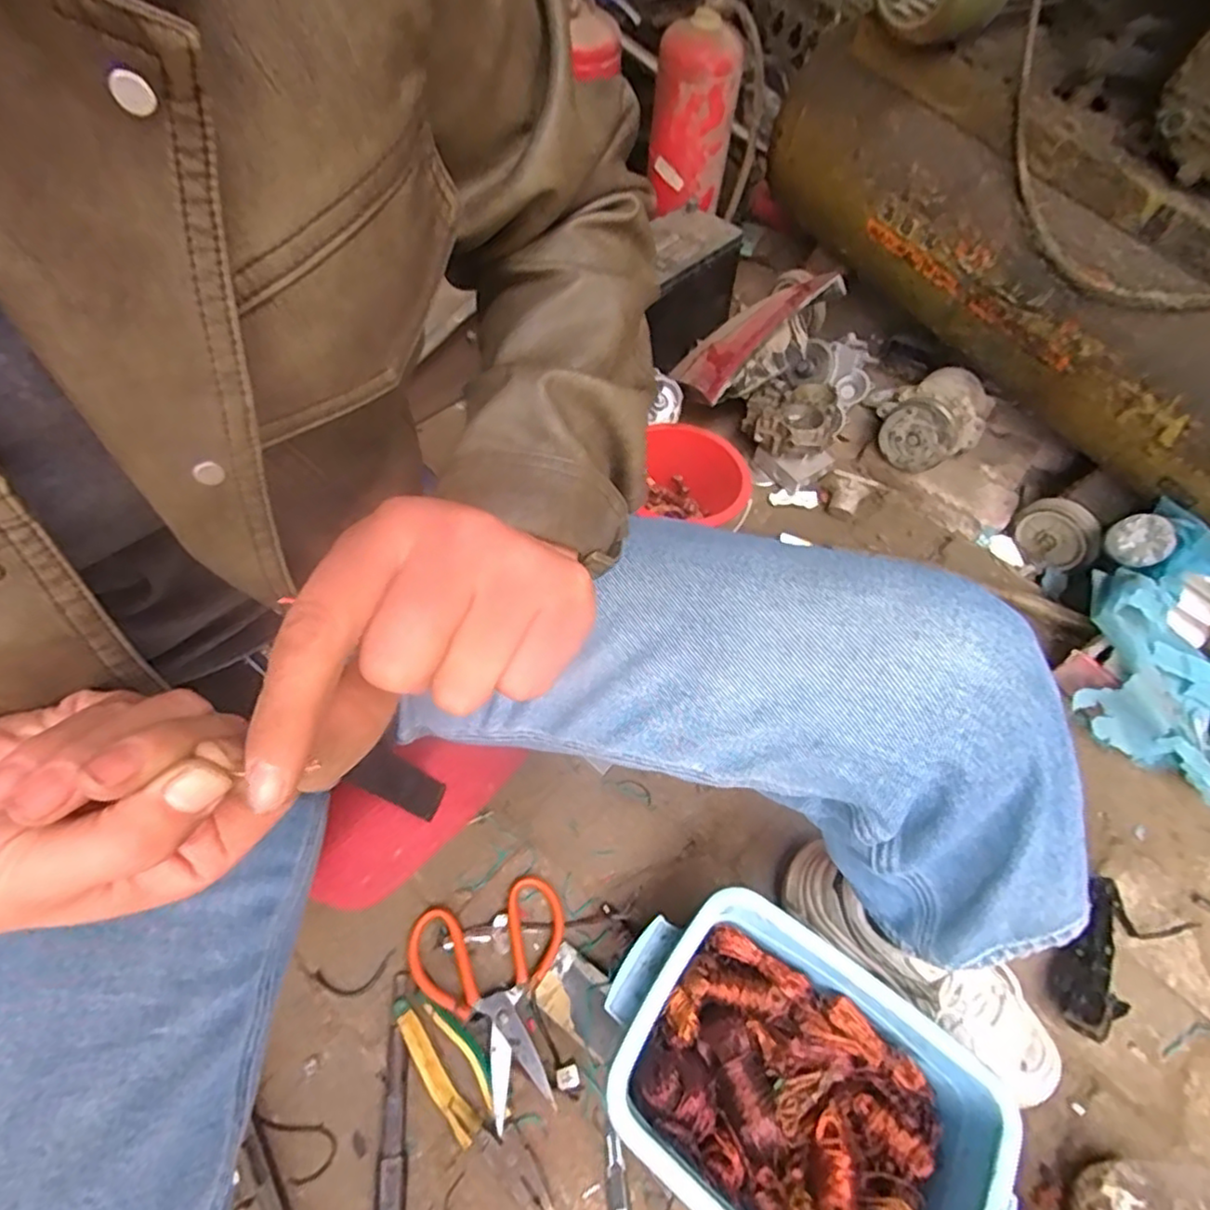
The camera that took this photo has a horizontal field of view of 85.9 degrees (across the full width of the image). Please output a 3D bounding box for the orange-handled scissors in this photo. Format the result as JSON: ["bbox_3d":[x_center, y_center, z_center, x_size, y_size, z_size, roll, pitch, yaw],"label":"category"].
[{"bbox_3d":[-0.098,0.362,0.604,0.144,0.021,0.180,-14,59,-12],"label":"orange-handled scissors"}]

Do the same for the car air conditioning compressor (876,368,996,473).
[{"bbox_3d":[0.500,-0.283,0.995,0.141,0.103,0.182,38,63,20],"label":"car air conditioning compressor"}]

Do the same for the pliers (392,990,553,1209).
[{"bbox_3d":[-0.115,0.424,0.556,0.048,0.021,0.195,-30,64,-20],"label":"pliers"}]

